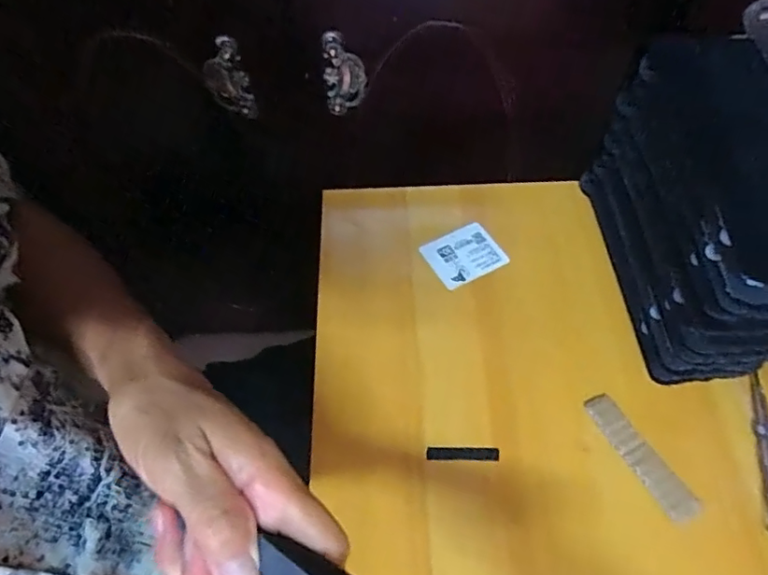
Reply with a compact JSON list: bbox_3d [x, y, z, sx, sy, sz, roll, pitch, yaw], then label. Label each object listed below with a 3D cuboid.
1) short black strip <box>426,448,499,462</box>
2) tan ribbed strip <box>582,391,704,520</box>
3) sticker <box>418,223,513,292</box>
[{"bbox_3d":[0.052,0.110,0.372,0.047,0.004,0.008,0,57,3],"label":"short black strip"},{"bbox_3d":[0.166,0.108,0.365,0.020,0.004,0.088,-26,60,-14],"label":"tan ribbed strip"},{"bbox_3d":[0.066,-0.027,0.465,0.059,0.004,0.049,-28,64,-13],"label":"sticker"}]

